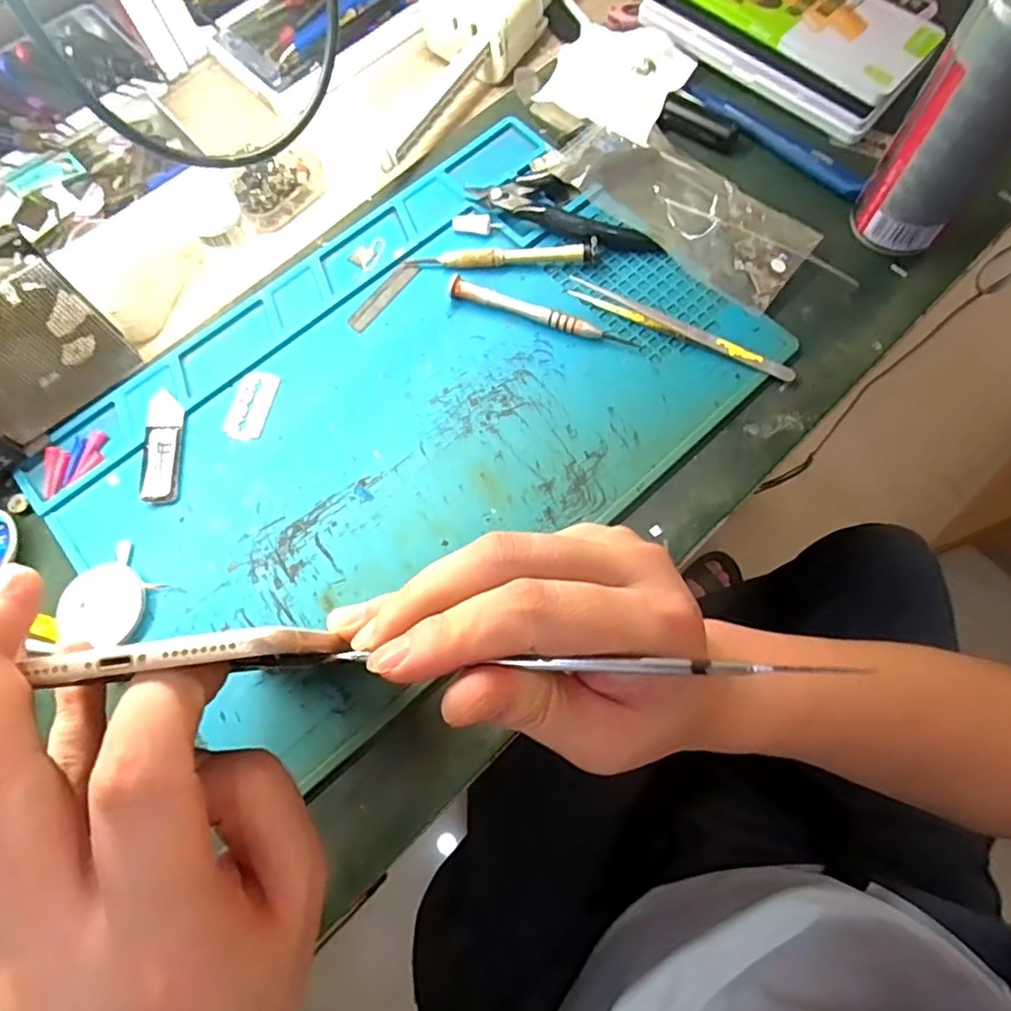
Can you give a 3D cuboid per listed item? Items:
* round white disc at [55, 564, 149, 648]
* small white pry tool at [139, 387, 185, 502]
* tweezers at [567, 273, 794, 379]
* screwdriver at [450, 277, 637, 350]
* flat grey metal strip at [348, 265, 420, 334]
[{"bbox_3d":[-0.204,0.050,0.304,0.039,0.009,0.041,-1,71,2],"label":"round white disc"},{"bbox_3d":[-0.190,-0.034,0.333,0.020,0.006,0.066,-6,71,0],"label":"small white pry tool"},{"bbox_3d":[0.099,-0.102,0.342,0.135,0.007,0.012,28,74,11],"label":"tweezers"},{"bbox_3d":[0.021,-0.111,0.347,0.114,0.013,0.010,18,73,8],"label":"screwdriver"},{"bbox_3d":[-0.074,-0.128,0.363,0.014,0.004,0.056,34,76,12],"label":"flat grey metal strip"}]

